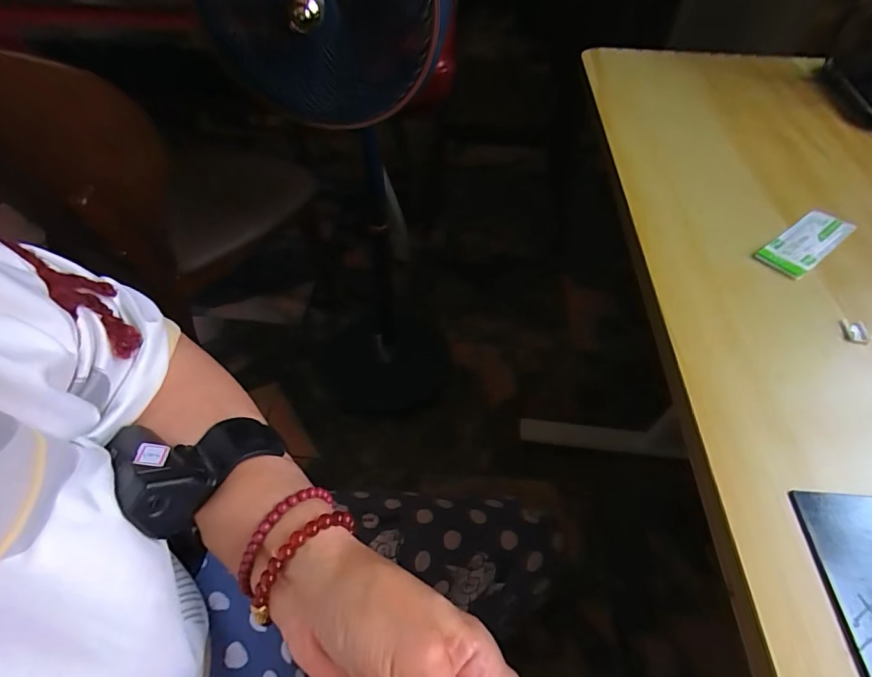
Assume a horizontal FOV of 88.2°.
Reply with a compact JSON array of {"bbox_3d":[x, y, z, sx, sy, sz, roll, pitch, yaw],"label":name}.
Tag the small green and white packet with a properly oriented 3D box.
[{"bbox_3d":[0.268,-0.070,0.325,0.091,0.005,0.031,-29,58,-25],"label":"small green and white packet"}]

